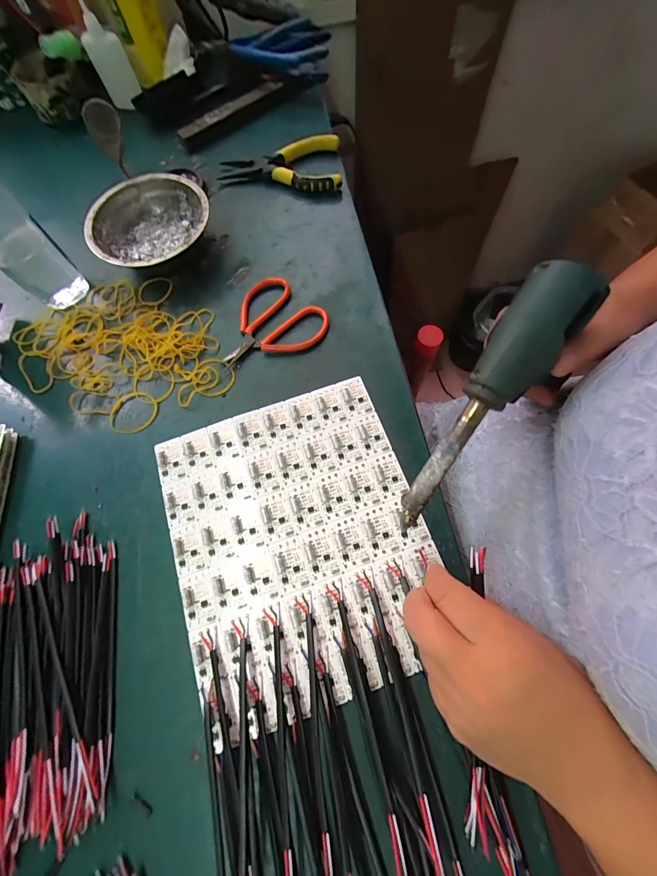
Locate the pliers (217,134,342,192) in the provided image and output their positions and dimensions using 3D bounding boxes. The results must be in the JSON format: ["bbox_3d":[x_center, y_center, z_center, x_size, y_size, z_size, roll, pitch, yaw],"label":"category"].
[{"bbox_3d":[-0.058,-0.323,0.392,0.144,0.030,0.069,-6,71,-1],"label":"pliers"}]

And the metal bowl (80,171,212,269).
[{"bbox_3d":[-0.190,-0.226,0.357,0.122,0.043,0.122,0,71,1],"label":"metal bowl"}]

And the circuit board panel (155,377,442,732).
[{"bbox_3d":[-0.026,0.077,0.269,0.195,0.009,0.232,-19,72,-6],"label":"circuit board panel"}]

